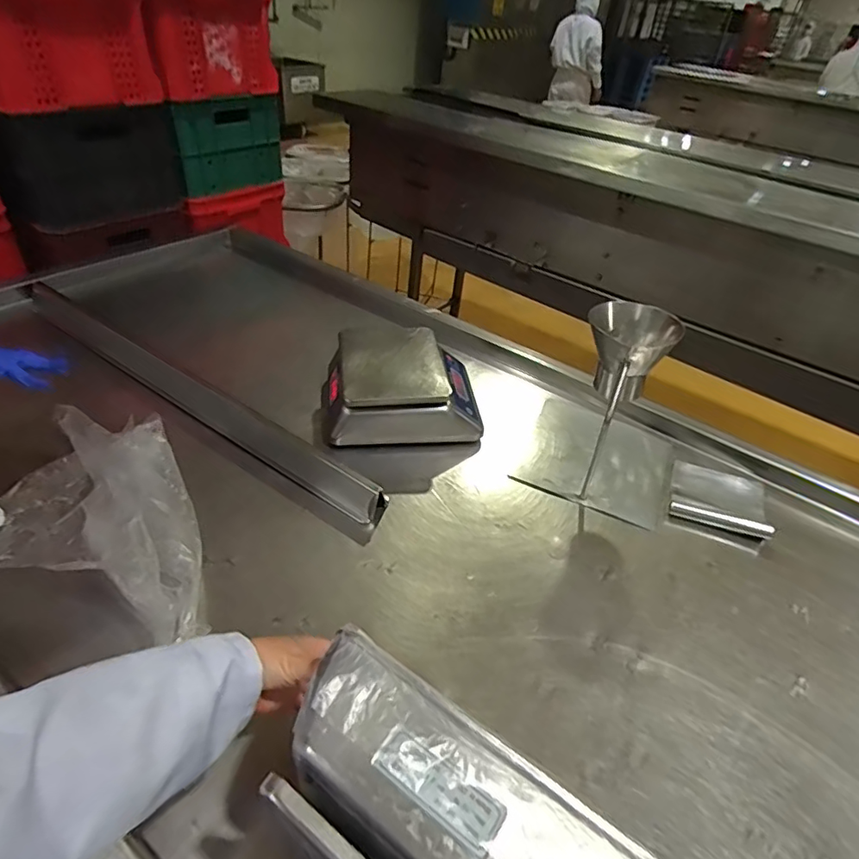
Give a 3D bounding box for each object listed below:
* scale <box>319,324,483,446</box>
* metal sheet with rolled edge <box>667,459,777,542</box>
[{"bbox_3d":[-0.056,-0.089,1.046,0.281,0.121,0.281,-1,39,-10],"label":"scale"},{"bbox_3d":[0.495,0.112,0.920,0.146,0.031,0.145,19,40,14],"label":"metal sheet with rolled edge"}]

